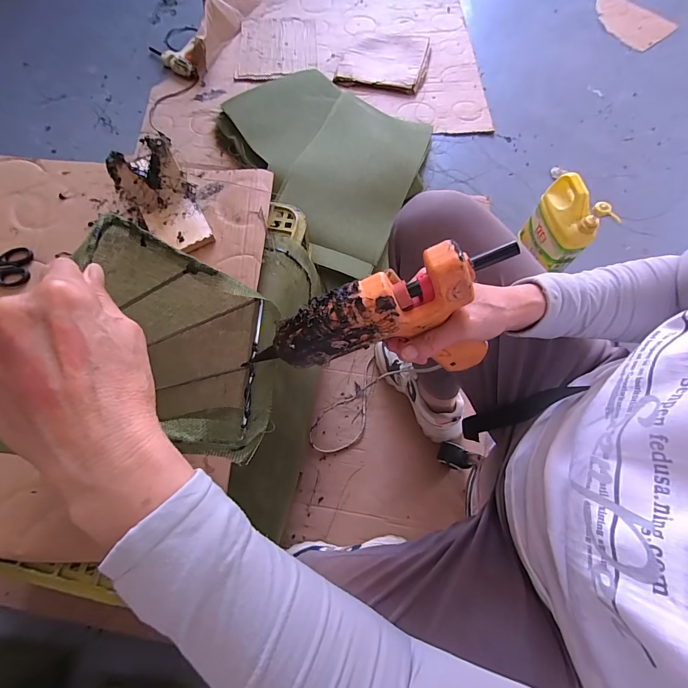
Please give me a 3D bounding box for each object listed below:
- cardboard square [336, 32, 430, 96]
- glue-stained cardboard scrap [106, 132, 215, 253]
[{"bbox_3d":[0.135,-0.949,1.194,0.273,0.030,0.283,15,70,7],"label":"cardboard square"},{"bbox_3d":[-0.256,-0.211,0.507,0.094,0.088,0.150,-37,71,-13],"label":"glue-stained cardboard scrap"}]

